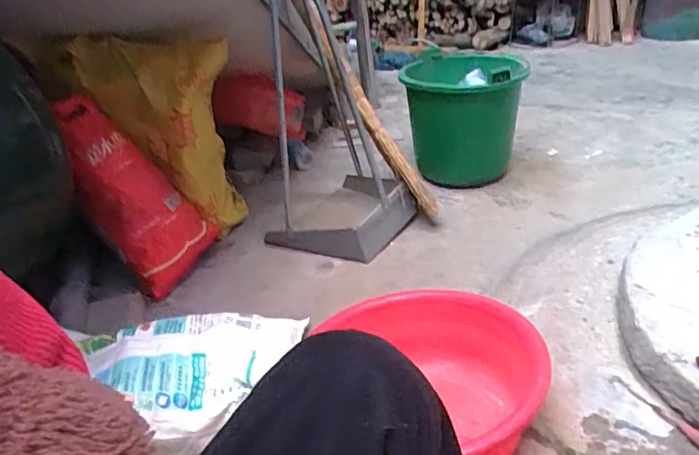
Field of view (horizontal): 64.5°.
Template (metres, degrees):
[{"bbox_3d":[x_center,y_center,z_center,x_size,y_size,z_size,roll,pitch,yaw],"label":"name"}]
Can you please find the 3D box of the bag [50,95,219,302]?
[{"bbox_3d":[-0.479,-0.093,1.230,0.099,0.432,0.214,-19,21,29],"label":"bag"}]

